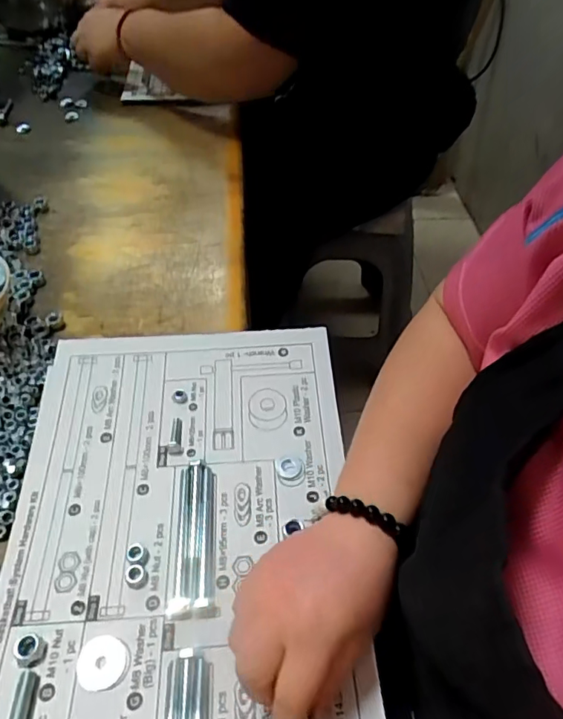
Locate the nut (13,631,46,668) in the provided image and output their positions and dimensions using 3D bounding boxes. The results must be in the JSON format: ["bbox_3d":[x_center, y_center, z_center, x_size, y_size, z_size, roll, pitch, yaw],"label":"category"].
[{"bbox_3d":[-0.154,0.177,0.319,0.019,0.007,0.019,-1,49,1],"label":"nut"}]

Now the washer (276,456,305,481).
[{"bbox_3d":[0.006,0.081,0.395,0.020,0.004,0.019,-1,49,1],"label":"washer"}]

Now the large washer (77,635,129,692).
[{"bbox_3d":[-0.108,0.182,0.316,0.030,0.004,0.028,-1,49,1],"label":"large washer"}]

